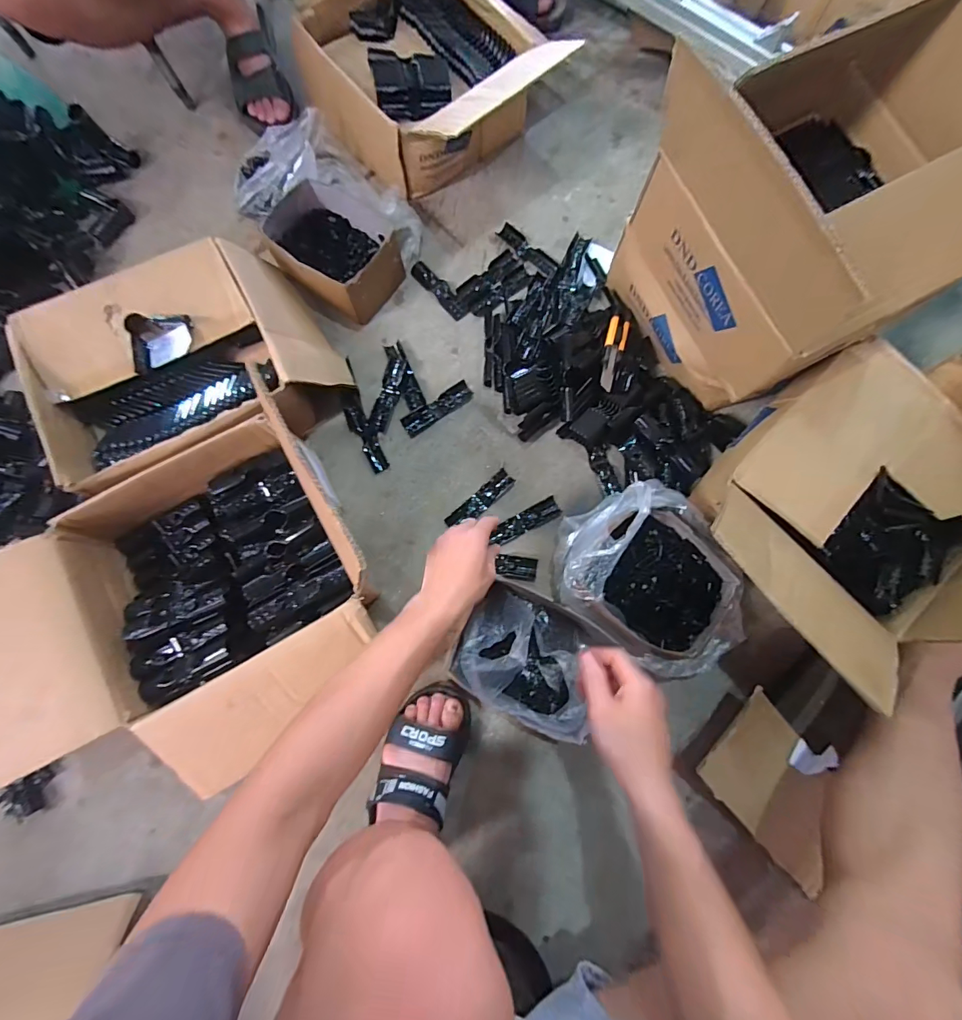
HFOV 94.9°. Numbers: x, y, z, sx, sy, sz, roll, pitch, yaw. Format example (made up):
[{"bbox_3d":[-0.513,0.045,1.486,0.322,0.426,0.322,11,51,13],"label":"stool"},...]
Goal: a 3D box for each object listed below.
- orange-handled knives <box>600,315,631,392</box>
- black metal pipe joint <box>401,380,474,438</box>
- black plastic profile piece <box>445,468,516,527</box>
[{"bbox_3d":[0.212,-0.249,0.703,0.033,0.009,0.151,17,66,2],"label":"orange-handled knives"},{"bbox_3d":[-0.074,-0.171,0.745,0.128,0.008,0.033,-34,81,-7],"label":"black metal pipe joint"},{"bbox_3d":[0.000,-0.014,0.708,0.125,0.021,0.033,-43,82,-9],"label":"black plastic profile piece"}]

